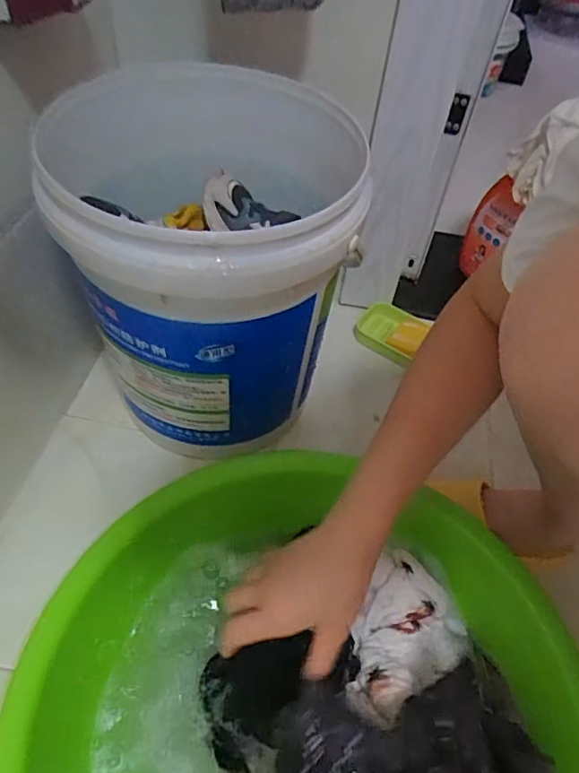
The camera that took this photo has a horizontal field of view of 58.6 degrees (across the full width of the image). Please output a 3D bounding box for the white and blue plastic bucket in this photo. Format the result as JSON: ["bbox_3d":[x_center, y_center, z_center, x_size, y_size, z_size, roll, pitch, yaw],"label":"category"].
[{"bbox_3d":[-0.091,-0.122,0.592,0.275,0.333,0.292,3,52,-3],"label":"white and blue plastic bucket"}]

